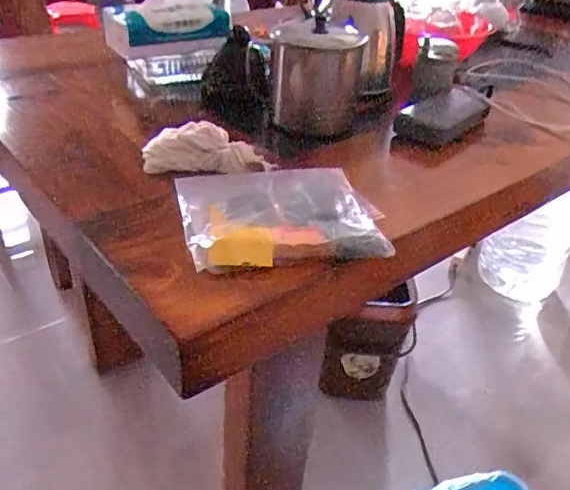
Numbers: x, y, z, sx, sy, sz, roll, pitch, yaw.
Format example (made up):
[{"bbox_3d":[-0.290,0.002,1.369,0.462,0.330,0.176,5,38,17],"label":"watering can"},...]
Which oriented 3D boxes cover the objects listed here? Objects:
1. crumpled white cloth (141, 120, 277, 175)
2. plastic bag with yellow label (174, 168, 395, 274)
[{"bbox_3d":[-0.083,-0.103,0.604,0.138,0.047,0.049,1,35,-5],"label":"crumpled white cloth"},{"bbox_3d":[-0.007,-0.034,0.527,0.176,0.021,0.156,-3,36,-11],"label":"plastic bag with yellow label"}]

